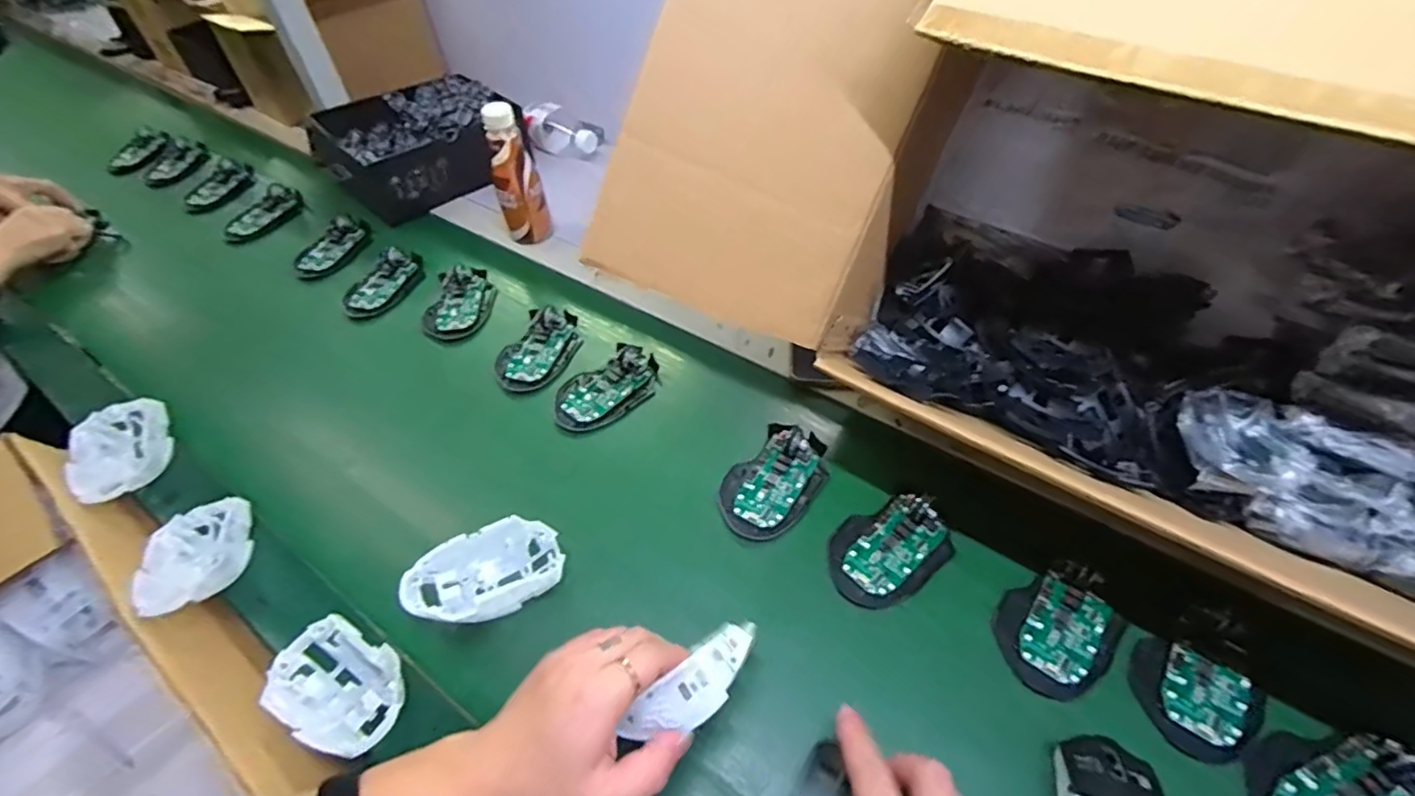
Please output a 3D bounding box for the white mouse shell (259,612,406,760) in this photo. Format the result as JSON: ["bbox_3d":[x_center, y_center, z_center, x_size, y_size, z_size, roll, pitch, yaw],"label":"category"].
[{"bbox_3d":[-0.252,0.202,0.426,0.110,0.037,0.067,21,53,19],"label":"white mouse shell"}]

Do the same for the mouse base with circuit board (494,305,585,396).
[{"bbox_3d":[-0.178,-0.054,0.648,0.072,0.023,0.110,20,53,19],"label":"mouse base with circuit board"}]

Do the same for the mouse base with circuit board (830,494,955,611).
[{"bbox_3d":[0.144,0.118,0.487,0.101,0.015,0.072,-32,55,-23],"label":"mouse base with circuit board"}]

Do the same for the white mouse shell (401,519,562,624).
[{"bbox_3d":[-0.172,0.132,0.475,0.111,0.031,0.064,-22,52,-16],"label":"white mouse shell"}]

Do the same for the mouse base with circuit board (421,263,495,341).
[{"bbox_3d":[-0.287,-0.115,0.710,0.069,0.022,0.114,2,49,4],"label":"mouse base with circuit board"}]

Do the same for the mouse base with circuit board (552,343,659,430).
[{"bbox_3d":[-0.100,-0.012,0.611,0.112,0.018,0.069,-29,54,-21],"label":"mouse base with circuit board"}]

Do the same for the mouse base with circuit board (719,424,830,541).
[{"bbox_3d":[0.059,0.068,0.530,0.072,0.023,0.115,33,58,27],"label":"mouse base with circuit board"}]

